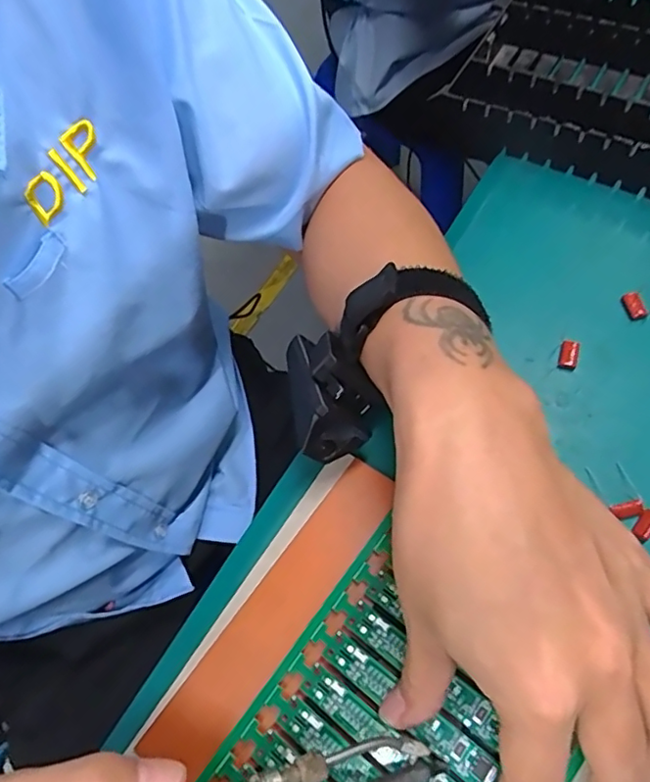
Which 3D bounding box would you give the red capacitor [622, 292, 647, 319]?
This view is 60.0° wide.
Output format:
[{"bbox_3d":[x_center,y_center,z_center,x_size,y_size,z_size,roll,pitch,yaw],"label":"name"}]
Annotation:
[{"bbox_3d":[0.175,-0.048,0.318,0.009,0.007,0.016,-22,65,-2],"label":"red capacitor"}]

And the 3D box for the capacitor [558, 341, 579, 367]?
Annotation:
[{"bbox_3d":[0.135,-0.021,0.312,0.009,0.009,0.014,15,69,14],"label":"capacitor"}]

